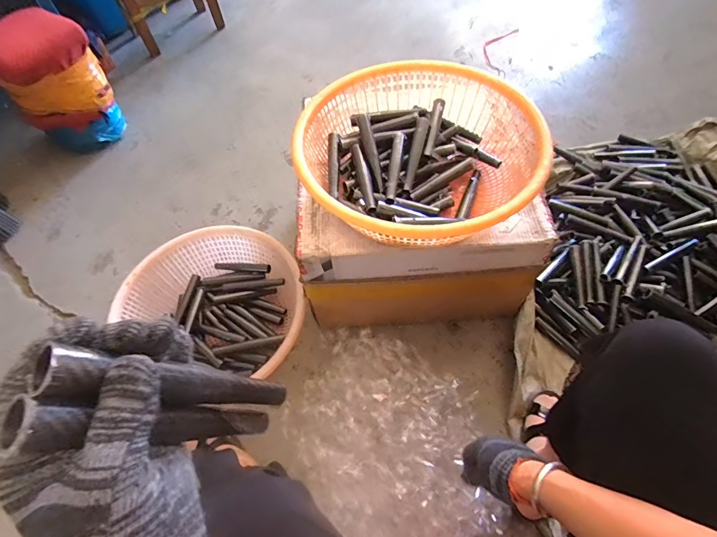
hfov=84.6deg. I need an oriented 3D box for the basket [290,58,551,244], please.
[{"bbox_3d":[0.102,-0.194,0.694,0.390,0.129,0.378,-1,59,2],"label":"basket"}]

